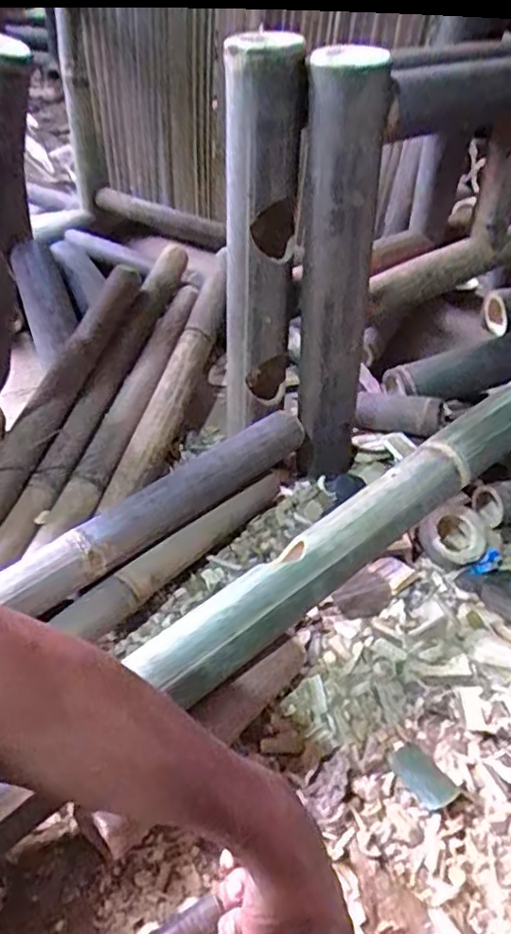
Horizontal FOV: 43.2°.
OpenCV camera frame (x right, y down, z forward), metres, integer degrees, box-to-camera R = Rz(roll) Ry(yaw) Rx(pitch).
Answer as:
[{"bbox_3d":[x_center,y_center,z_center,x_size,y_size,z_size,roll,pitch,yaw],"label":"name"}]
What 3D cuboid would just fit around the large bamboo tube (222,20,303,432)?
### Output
[{"bbox_3d":[0.003,-0.226,0.714,0.092,0.399,0.096,2,45,-5],"label":"large bamboo tube"}]

